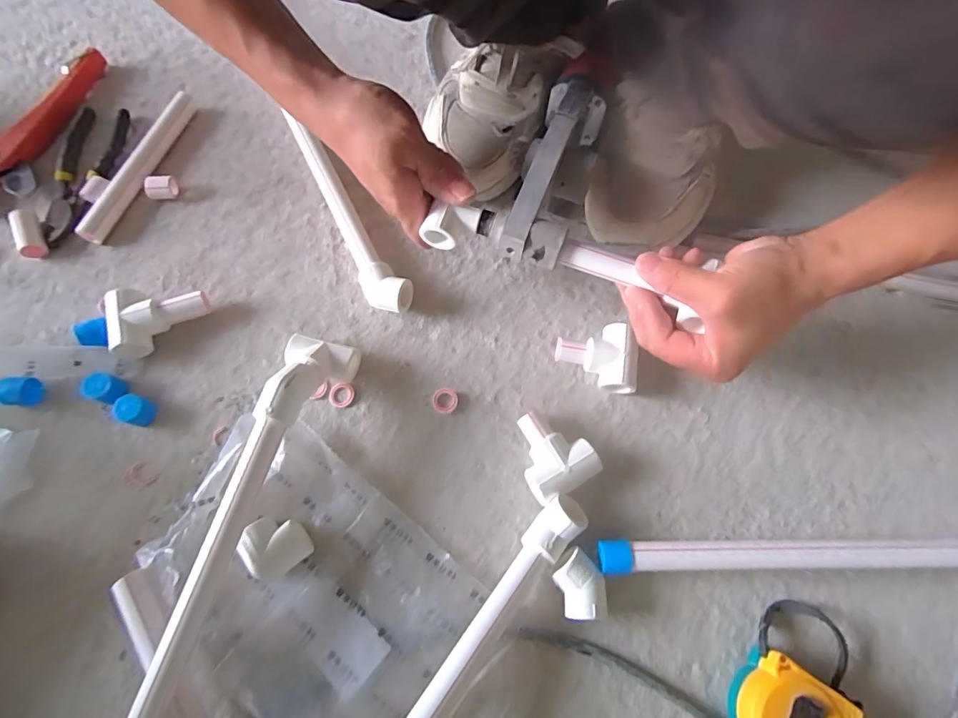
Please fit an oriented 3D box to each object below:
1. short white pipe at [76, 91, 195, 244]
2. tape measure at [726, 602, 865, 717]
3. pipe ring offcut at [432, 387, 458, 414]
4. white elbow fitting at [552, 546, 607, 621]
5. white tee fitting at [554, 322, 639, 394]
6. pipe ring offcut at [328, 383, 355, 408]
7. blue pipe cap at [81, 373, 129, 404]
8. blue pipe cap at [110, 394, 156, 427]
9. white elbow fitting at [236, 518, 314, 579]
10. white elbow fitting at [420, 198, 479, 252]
[{"bbox_3d":[-0.328,-0.190,0.472,0.024,0.022,0.181,15,70,5],"label":"short white pipe"},{"bbox_3d":[0.212,0.219,0.322,0.060,0.040,0.103,39,74,13],"label":"tape measure"},{"bbox_3d":[-0.029,0.035,0.404,0.021,0.008,0.021,0,70,-1],"label":"pipe ring offcut"},{"bbox_3d":[0.071,0.161,0.347,0.032,0.028,0.046,-17,71,-7],"label":"white elbow fitting"},{"bbox_3d":[0.099,-0.005,0.407,0.066,0.031,0.052,14,70,4],"label":"white tee fitting"},{"bbox_3d":[-0.115,0.030,0.406,0.021,0.004,0.020,0,70,-1],"label":"pipe ring offcut"},{"bbox_3d":[-0.302,0.024,0.391,0.030,0.024,0.022,17,70,5],"label":"blue pipe cap"},{"bbox_3d":[-0.277,0.041,0.387,0.022,0.021,0.022,0,70,-1],"label":"blue pipe cap"},{"bbox_3d":[-0.146,0.137,0.350,0.043,0.031,0.038,10,70,3],"label":"white elbow fitting"},{"bbox_3d":[-0.021,-0.102,0.373,0.039,0.026,0.022,4,70,1],"label":"white elbow fitting"}]

